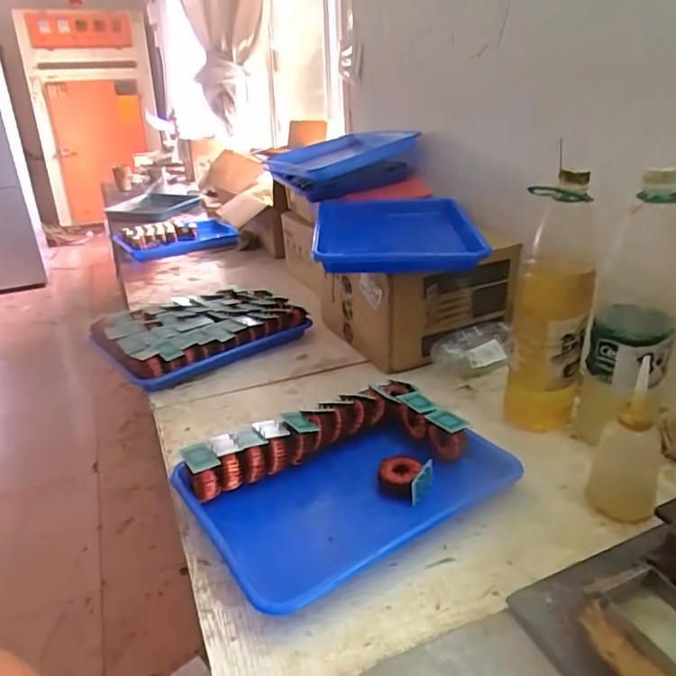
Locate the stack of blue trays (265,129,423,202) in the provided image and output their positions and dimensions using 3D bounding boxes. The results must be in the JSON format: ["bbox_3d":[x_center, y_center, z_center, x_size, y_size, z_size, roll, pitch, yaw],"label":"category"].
[{"bbox_3d":[0.000,-0.385,1.222,0.249,0.097,0.354,-11,26,-18],"label":"stack of blue trays"}]

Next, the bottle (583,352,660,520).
[{"bbox_3d":[0.288,0.107,0.560,0.047,0.150,0.061,-9,25,-13],"label":"bottle"}]

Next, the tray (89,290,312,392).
[{"bbox_3d":[-0.238,-0.011,0.983,0.323,0.071,0.224,-22,31,-36],"label":"tray"}]

